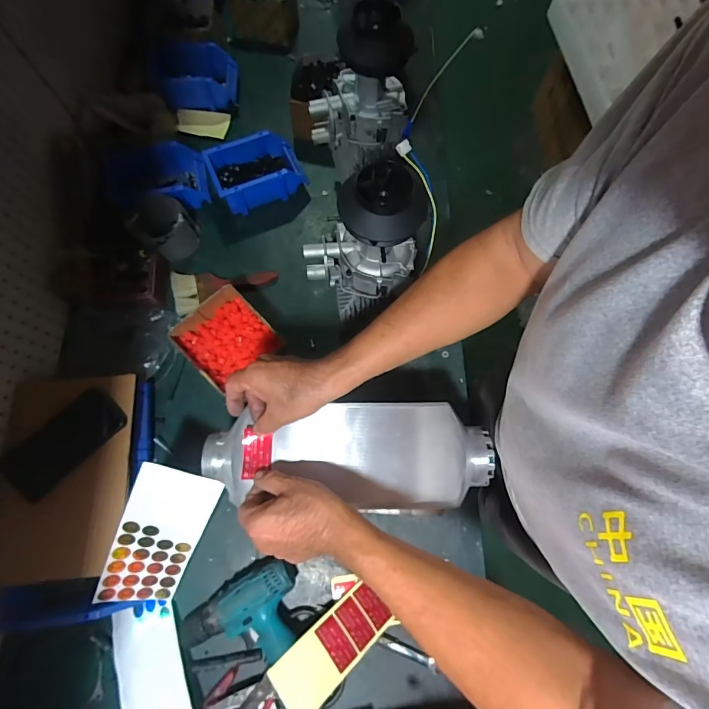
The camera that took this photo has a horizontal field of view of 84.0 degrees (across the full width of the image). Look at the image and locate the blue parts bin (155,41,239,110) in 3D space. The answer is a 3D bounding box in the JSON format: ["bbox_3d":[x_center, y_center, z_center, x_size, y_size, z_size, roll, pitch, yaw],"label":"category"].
[{"bbox_3d":[-0.342,-0.598,0.856,0.161,0.071,0.100,-6,72,-2],"label":"blue parts bin"}]

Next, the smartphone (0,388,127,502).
[{"bbox_3d":[-0.423,0.128,0.575,0.160,0.008,0.074,-45,105,-21],"label":"smartphone"}]

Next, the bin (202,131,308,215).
[{"bbox_3d":[-0.200,-0.373,0.811,0.182,0.075,0.120,-21,74,-7],"label":"bin"}]

